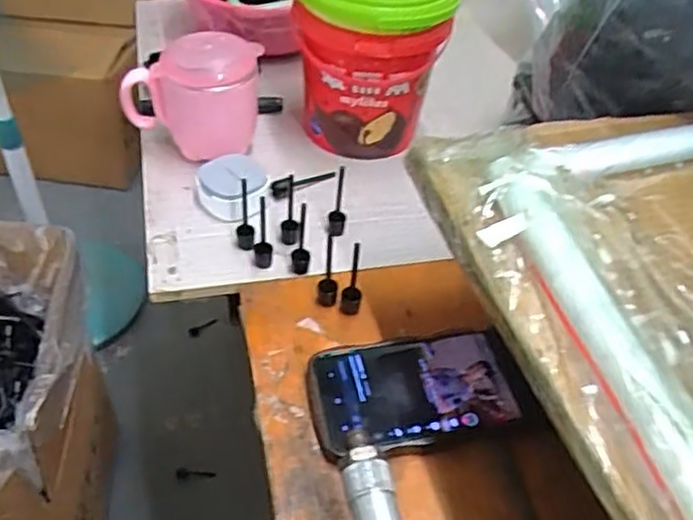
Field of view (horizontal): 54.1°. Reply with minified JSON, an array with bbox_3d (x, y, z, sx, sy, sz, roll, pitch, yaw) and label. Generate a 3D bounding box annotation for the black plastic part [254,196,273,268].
[{"bbox_3d":[-0.062,-0.018,0.500,0.013,0.056,0.014,-4,45,-9],"label":"black plastic part"}]

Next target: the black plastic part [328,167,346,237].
[{"bbox_3d":[-0.006,-0.049,0.530,0.014,0.066,0.018,4,45,-2],"label":"black plastic part"}]

